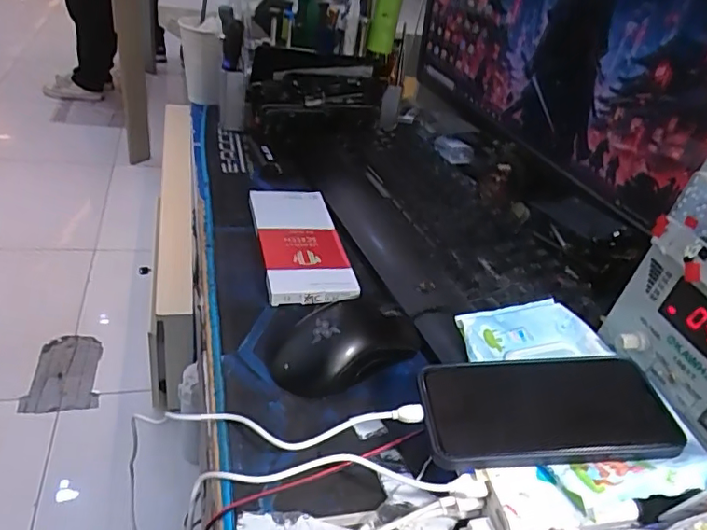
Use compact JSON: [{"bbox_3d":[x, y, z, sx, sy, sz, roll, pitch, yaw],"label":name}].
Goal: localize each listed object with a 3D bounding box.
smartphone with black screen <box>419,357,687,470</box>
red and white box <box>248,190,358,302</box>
[{"bbox_3d":[0.125,0.093,0.363,0.156,0.011,0.080,-1,38,-2],"label":"smartphone with black screen"},{"bbox_3d":[-0.055,-0.027,0.553,0.080,0.011,0.187,-1,37,-17],"label":"red and white box"}]

